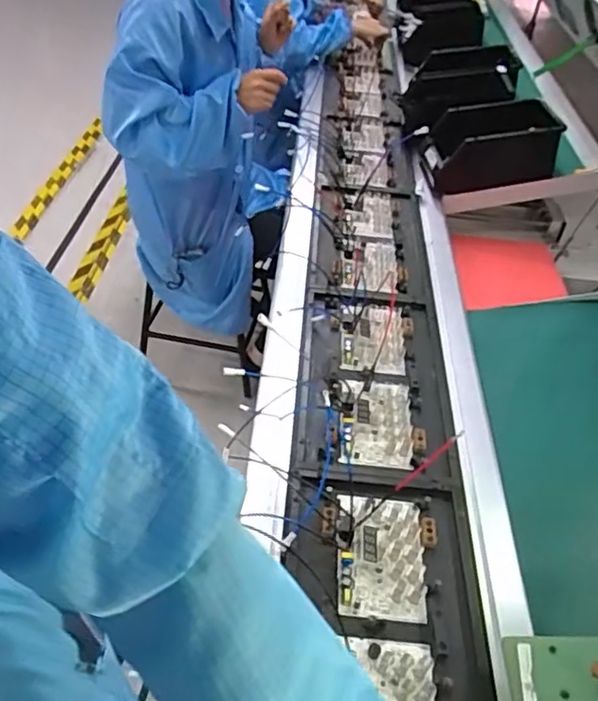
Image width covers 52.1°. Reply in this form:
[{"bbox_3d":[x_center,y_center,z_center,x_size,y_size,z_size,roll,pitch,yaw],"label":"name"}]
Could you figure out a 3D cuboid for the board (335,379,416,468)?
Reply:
[{"bbox_3d":[0.097,0.085,0.779,0.099,0.017,0.132,10,44,4],"label":"board"}]

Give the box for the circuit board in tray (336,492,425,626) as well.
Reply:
[{"bbox_3d":[0.086,0.215,0.647,0.091,0.010,0.131,6,44,1],"label":"circuit board in tray"}]

